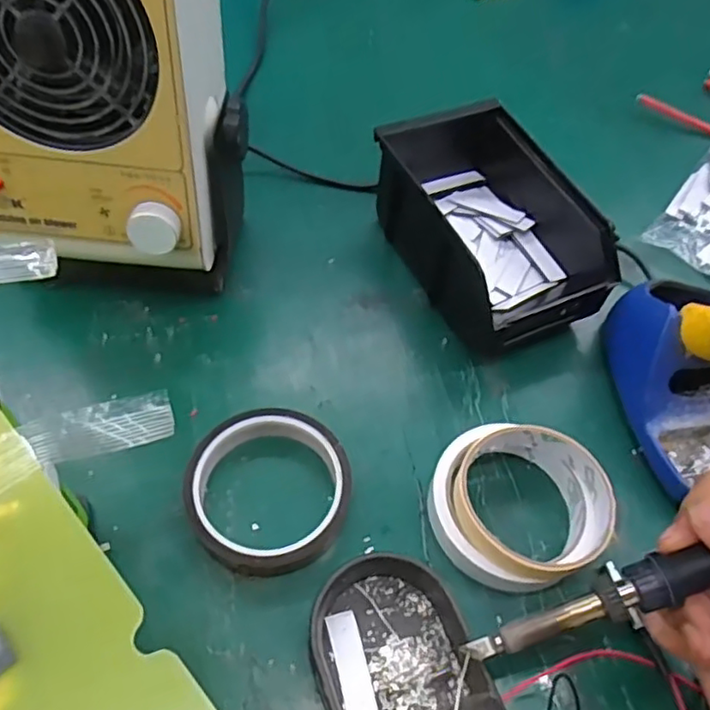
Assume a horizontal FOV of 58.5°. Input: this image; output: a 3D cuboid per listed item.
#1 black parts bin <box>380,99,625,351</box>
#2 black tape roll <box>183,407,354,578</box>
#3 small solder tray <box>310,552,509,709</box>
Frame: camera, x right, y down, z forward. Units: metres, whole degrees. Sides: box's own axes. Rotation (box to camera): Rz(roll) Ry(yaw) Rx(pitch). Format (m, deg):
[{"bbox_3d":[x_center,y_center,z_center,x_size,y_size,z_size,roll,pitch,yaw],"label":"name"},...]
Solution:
[{"bbox_3d":[0.090,-0.097,0.460,0.103,0.073,0.189,-19,60,-16],"label":"black parts bin"},{"bbox_3d":[-0.049,0.075,0.362,0.090,0.022,0.090,2,57,-3],"label":"black tape roll"},{"bbox_3d":[0.021,0.146,0.307,0.076,0.036,0.099,-12,59,-10],"label":"small solder tray"}]

